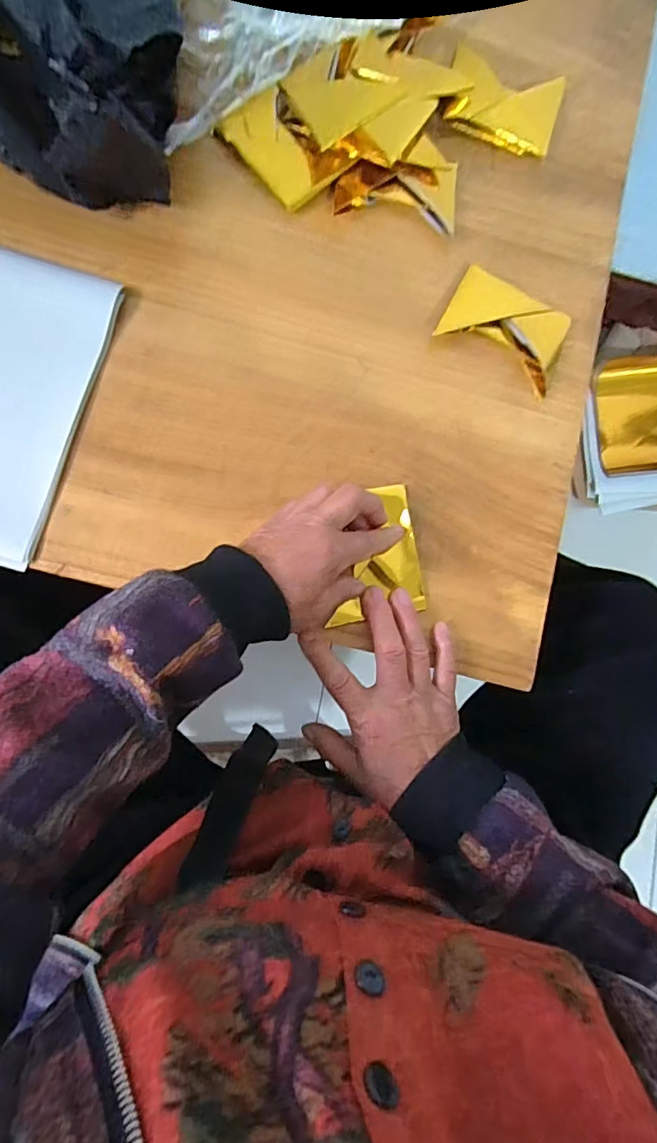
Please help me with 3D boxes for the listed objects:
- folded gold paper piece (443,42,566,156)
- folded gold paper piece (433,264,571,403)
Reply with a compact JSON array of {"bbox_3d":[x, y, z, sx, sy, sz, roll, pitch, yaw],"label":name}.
[{"bbox_3d":[0.146,-0.393,0.430,0.095,0.017,0.060,15,83,-5],"label":"folded gold paper piece"},{"bbox_3d":[0.143,-0.195,0.409,0.097,0.014,0.068,28,82,-3],"label":"folded gold paper piece"}]

